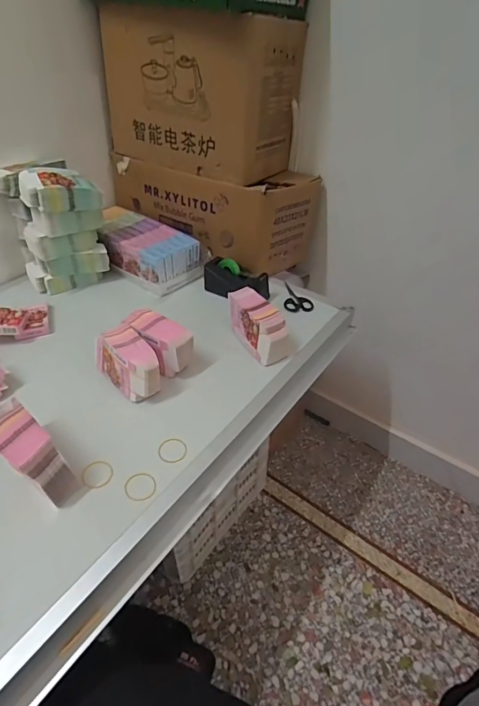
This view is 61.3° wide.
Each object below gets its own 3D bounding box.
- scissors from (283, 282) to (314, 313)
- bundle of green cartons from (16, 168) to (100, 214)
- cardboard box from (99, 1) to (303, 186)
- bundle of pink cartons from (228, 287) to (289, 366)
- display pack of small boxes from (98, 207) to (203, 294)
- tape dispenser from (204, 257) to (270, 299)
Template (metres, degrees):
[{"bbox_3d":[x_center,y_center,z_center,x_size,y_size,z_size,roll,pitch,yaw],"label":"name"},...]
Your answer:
[{"bbox_3d":[0.133,-0.135,0.950,0.064,0.014,0.119,-2,41,-3],"label":"scissors"},{"bbox_3d":[-0.372,-0.337,0.840,0.144,0.072,0.086,-28,49,-29],"label":"bundle of green cartons"},{"bbox_3d":[-0.069,-0.609,0.938,0.374,0.283,0.276,30,49,29],"label":"cardboard box"},{"bbox_3d":[0.038,-0.054,0.792,0.067,0.093,0.144,-20,46,-22],"label":"bundle of pink cartons"},{"bbox_3d":[-0.257,-0.268,1.020,0.317,0.091,0.148,32,50,31],"label":"display pack of small boxes"},{"bbox_3d":[-0.009,-0.170,0.961,0.165,0.076,0.046,15,43,16],"label":"tape dispenser"}]

